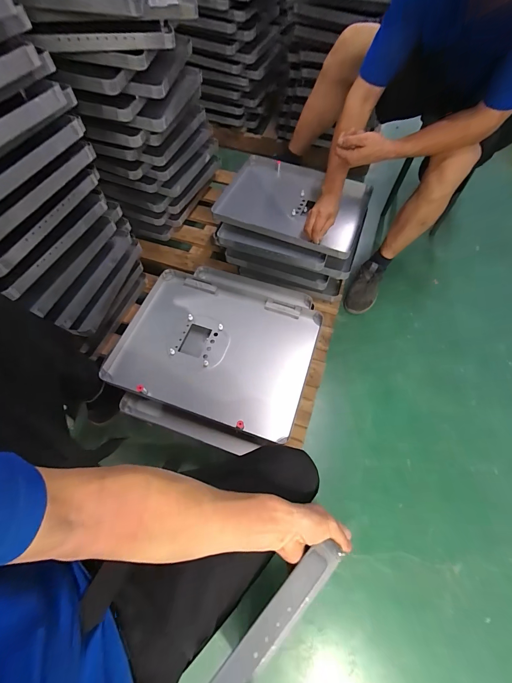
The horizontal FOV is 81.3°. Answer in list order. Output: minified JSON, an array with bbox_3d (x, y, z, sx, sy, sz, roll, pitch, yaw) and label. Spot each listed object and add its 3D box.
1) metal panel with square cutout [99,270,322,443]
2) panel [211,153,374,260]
[{"bbox_3d":[-0.104,0.012,0.746,0.477,0.033,0.340,18,64,8],"label":"metal panel with square cutout"},{"bbox_3d":[0.126,-0.457,1.023,0.468,0.072,0.361,22,64,11],"label":"panel"}]

